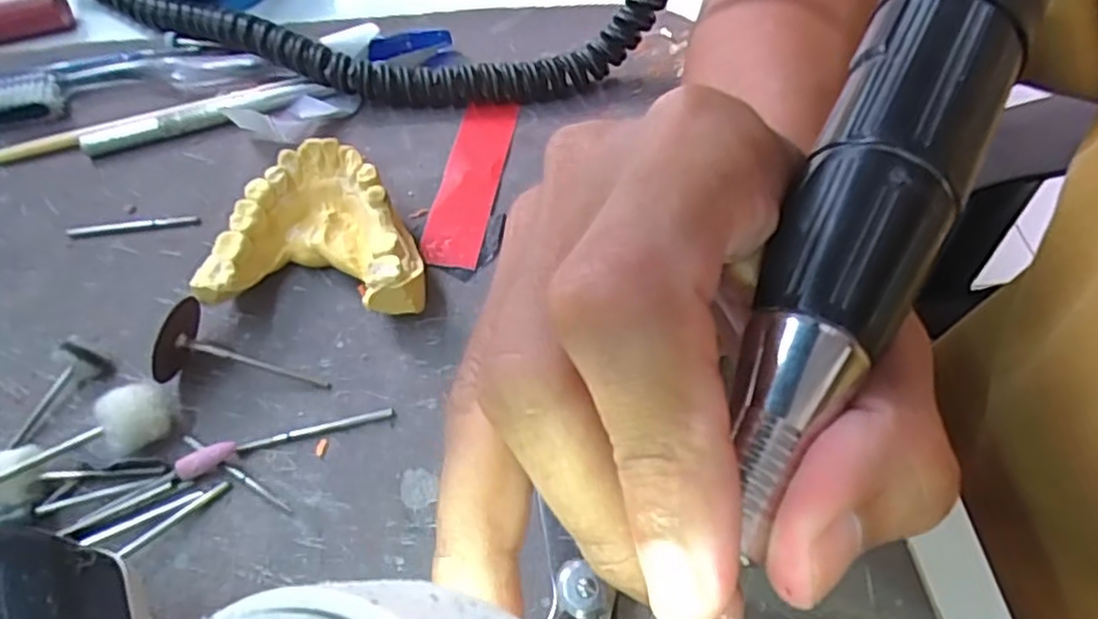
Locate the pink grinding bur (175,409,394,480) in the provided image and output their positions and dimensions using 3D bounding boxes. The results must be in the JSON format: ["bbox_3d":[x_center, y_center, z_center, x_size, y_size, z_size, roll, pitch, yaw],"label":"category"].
[{"bbox_3d":[-0.074,0.035,0.200,0.057,0.008,0.007,-18,58,-10],"label":"pink grinding bur"}]

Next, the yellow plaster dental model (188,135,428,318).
[{"bbox_3d":[-0.070,-0.023,0.226,0.064,0.027,0.052,1,56,3],"label":"yellow plaster dental model"}]

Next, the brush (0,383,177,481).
[{"bbox_3d":[-0.126,0.036,0.195,0.044,0.016,0.015,-23,59,-13],"label":"brush"}]

